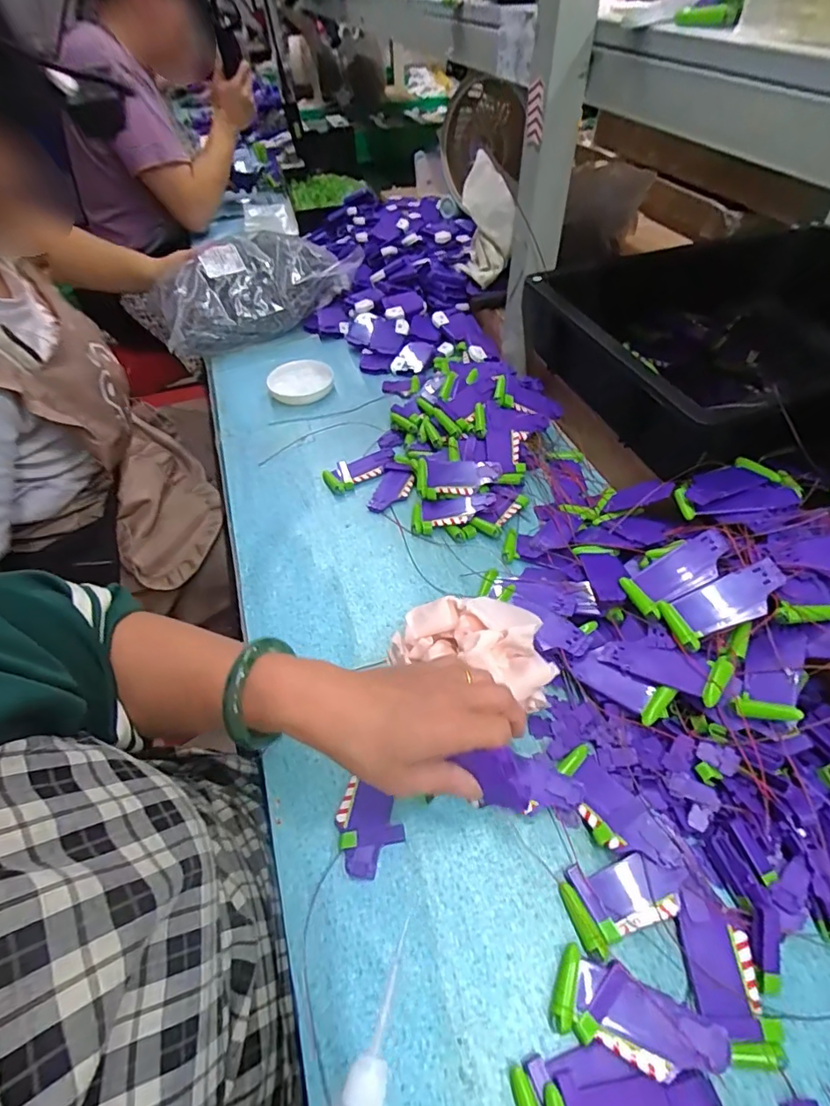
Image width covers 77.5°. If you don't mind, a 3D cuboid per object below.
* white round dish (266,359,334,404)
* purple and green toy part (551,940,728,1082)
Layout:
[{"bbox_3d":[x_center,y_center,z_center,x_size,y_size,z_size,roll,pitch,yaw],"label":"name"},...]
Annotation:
[{"bbox_3d":[-0.164,-0.245,0.745,0.090,0.020,0.090,-1,50,2],"label":"white round dish"},{"bbox_3d":[0.126,0.267,0.295,0.089,0.013,0.040,16,53,16],"label":"purple and green toy part"}]

